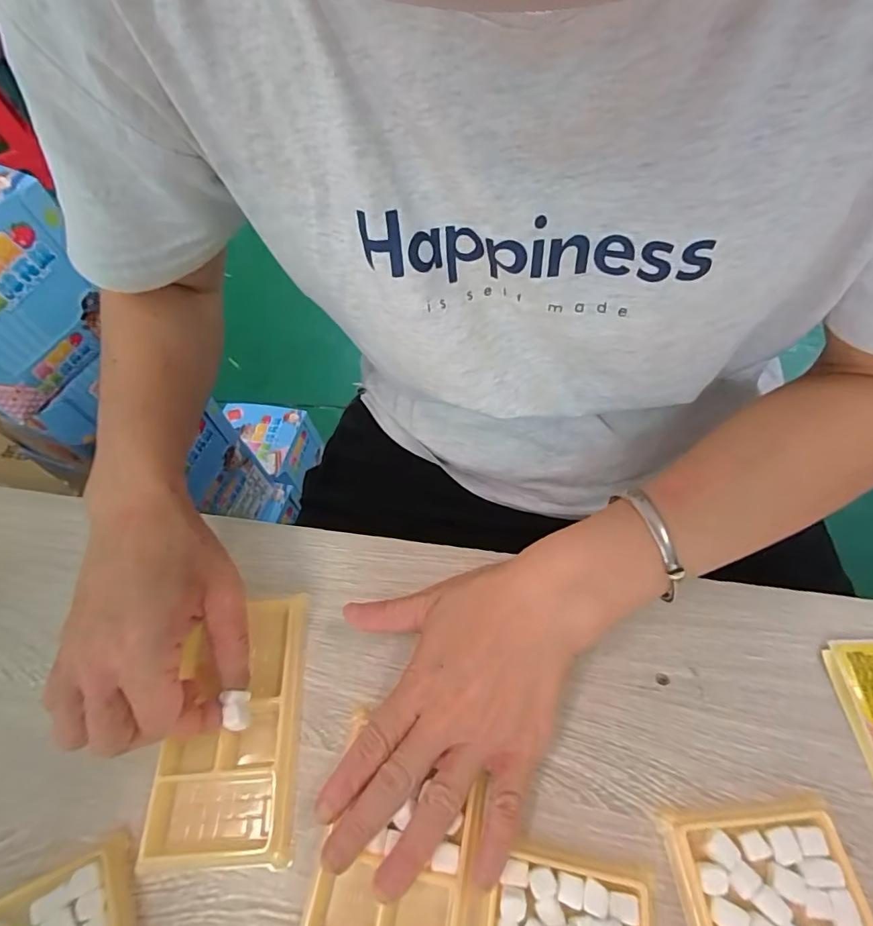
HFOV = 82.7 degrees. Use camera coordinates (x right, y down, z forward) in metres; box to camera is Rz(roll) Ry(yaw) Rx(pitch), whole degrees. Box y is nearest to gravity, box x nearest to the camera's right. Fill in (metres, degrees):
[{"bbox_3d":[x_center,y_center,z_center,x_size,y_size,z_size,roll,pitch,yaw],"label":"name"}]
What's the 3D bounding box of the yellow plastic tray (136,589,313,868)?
[{"bbox_3d":[-0.116,0.146,0.285,0.074,0.014,0.133,-5,55,1],"label":"yellow plastic tray"}]

